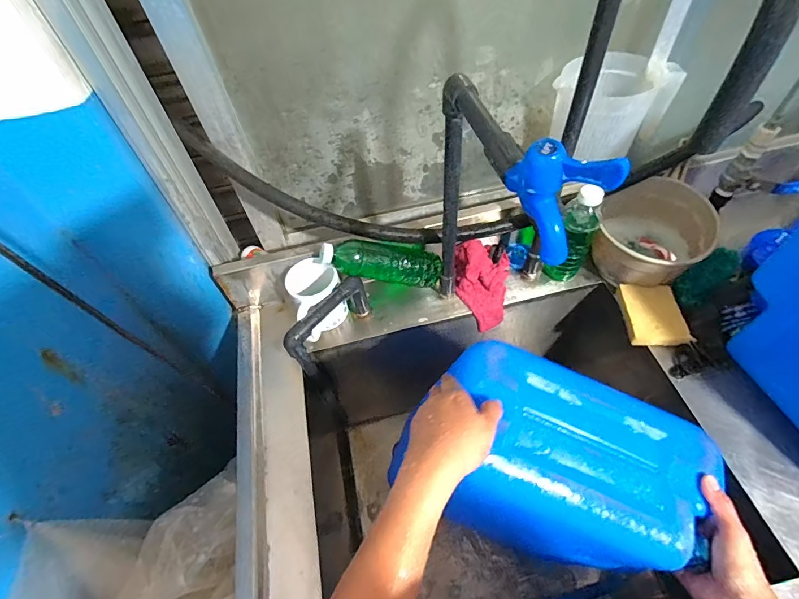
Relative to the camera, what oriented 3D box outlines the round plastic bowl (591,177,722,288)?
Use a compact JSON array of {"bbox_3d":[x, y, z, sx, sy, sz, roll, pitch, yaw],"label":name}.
[{"bbox_3d":[0.401,-0.101,0.641,0.145,0.087,0.176,30,61,25],"label":"round plastic bowl"}]

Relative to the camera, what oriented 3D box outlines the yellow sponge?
[{"bbox_3d":[0.387,0.023,0.623,0.080,0.025,0.100,-5,53,2],"label":"yellow sponge"}]

